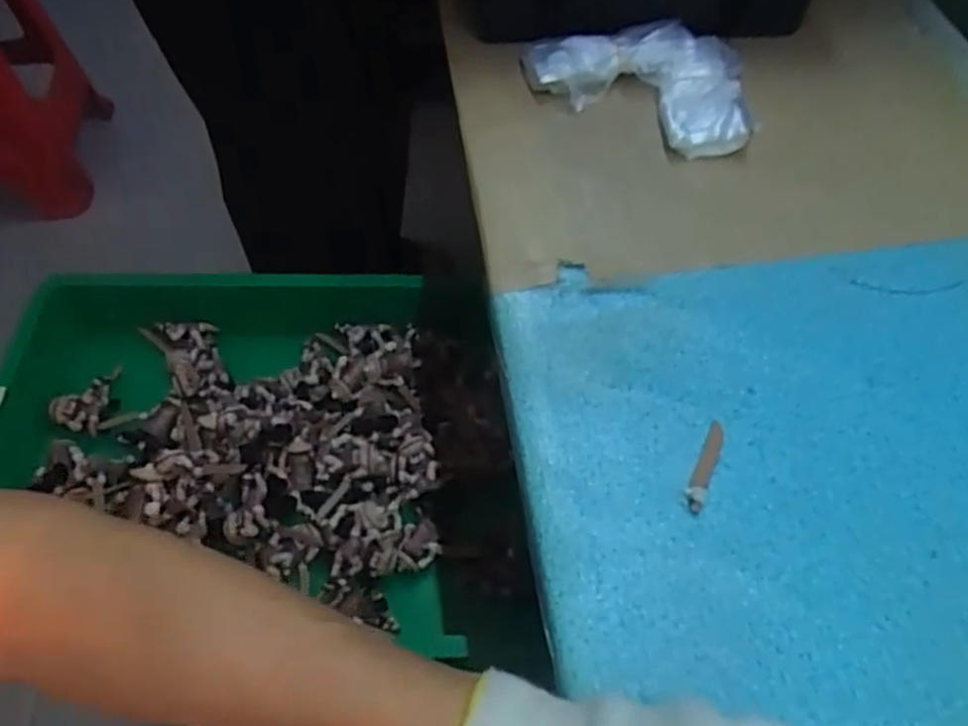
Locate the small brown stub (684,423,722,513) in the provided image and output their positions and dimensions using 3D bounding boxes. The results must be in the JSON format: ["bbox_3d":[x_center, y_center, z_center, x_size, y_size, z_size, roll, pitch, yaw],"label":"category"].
[{"bbox_3d":[0.123,0.057,0.407,0.010,0.006,0.058,21,59,14],"label":"small brown stub"}]

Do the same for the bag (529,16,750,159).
[{"bbox_3d":[0.119,-0.224,0.579,0.170,0.029,0.129,6,57,5],"label":"bag"}]

